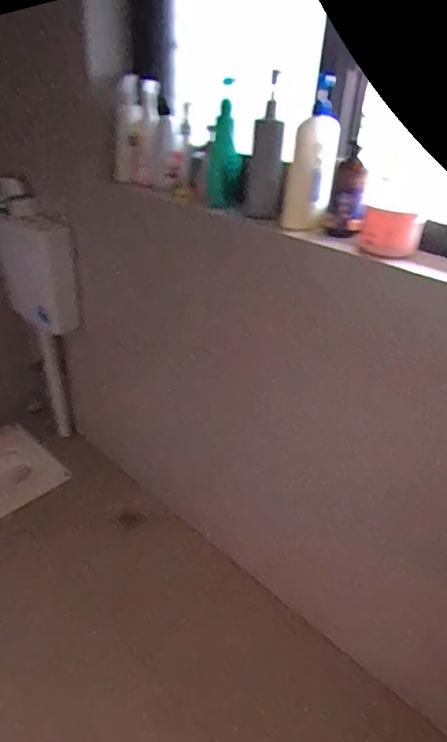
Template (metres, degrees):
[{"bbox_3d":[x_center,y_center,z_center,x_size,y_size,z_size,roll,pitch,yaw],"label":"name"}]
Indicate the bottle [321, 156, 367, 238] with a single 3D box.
[{"bbox_3d":[0.251,-0.349,0.950,0.073,0.140,0.060,10,31,9],"label":"bottle"}]

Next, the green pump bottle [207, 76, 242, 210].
[{"bbox_3d":[0.005,-0.519,1.091,0.074,0.261,0.087,2,31,-4],"label":"green pump bottle"}]

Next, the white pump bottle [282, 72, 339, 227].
[{"bbox_3d":[0.181,-0.428,0.942,0.089,0.267,0.073,13,32,13],"label":"white pump bottle"}]

